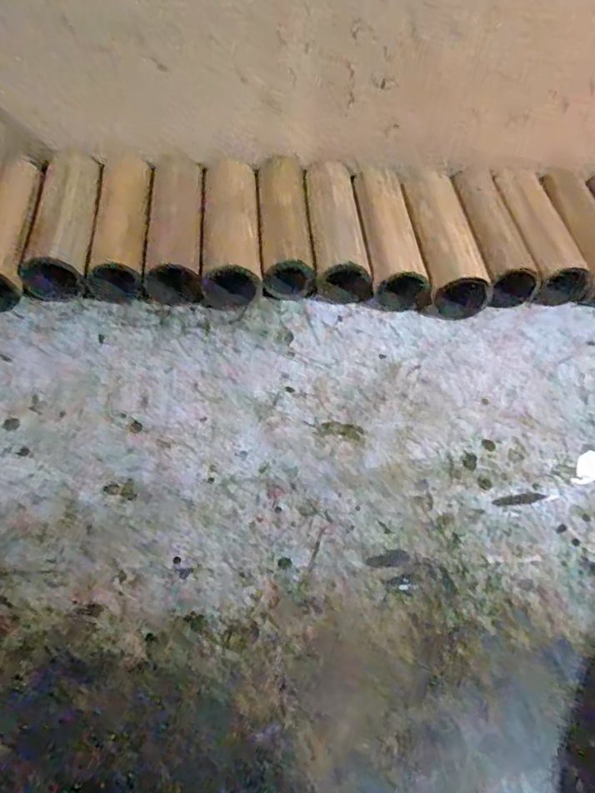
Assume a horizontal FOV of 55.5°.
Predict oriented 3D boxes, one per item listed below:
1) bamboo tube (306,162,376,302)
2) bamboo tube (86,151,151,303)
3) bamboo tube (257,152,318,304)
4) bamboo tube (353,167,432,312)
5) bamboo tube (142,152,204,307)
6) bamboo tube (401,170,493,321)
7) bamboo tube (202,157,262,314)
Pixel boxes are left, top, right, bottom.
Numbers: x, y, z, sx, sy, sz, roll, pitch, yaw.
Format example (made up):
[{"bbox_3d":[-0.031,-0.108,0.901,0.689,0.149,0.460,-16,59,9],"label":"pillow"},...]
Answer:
[{"bbox_3d":[0.038,-0.175,0.603,0.054,0.052,0.178,-2,53,-6],"label":"bamboo tube"},{"bbox_3d":[-0.182,-0.178,0.592,0.053,0.050,0.189,0,52,-5],"label":"bamboo tube"},{"bbox_3d":[-0.015,-0.180,0.605,0.052,0.050,0.183,-1,53,-5],"label":"bamboo tube"},{"bbox_3d":[0.093,-0.166,0.597,0.057,0.049,0.188,-2,52,-7],"label":"bamboo tube"},{"bbox_3d":[-0.124,-0.171,0.583,0.055,0.052,0.186,-2,53,-6],"label":"bamboo tube"},{"bbox_3d":[0.149,-0.165,0.607,0.060,0.059,0.204,-2,50,-7],"label":"bamboo tube"},{"bbox_3d":[-0.070,-0.171,0.594,0.056,0.050,0.195,-2,53,-6],"label":"bamboo tube"}]

